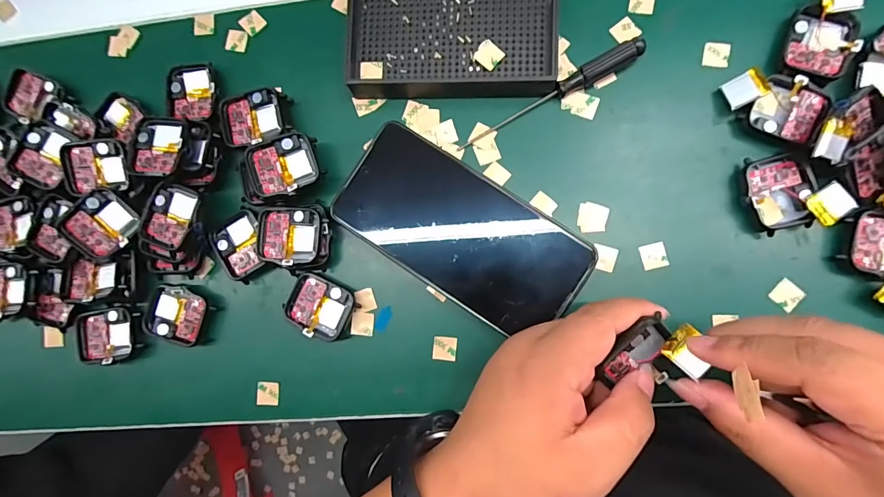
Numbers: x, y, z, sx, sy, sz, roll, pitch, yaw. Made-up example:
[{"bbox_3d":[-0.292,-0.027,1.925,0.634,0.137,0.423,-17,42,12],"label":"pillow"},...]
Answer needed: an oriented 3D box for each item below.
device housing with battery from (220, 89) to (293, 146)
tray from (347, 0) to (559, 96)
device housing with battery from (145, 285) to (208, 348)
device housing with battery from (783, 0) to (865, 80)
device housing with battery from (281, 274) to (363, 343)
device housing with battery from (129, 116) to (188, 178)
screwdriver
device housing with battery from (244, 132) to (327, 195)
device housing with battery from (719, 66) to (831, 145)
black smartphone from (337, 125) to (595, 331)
[{"bbox_3d":[-0.127,-0.089,0.285,0.046,0.016,0.034,-9,85,6],"label":"device housing with battery"},{"bbox_3d":[0.007,-0.152,0.275,0.135,0.021,0.096,1,86,6],"label":"tray"},{"bbox_3d":[-0.185,0.046,0.288,0.041,0.013,0.037,18,89,7],"label":"device housing with battery"},{"bbox_3d":[0.232,-0.132,0.249,0.038,0.016,0.058,13,88,7],"label":"device housing with battery"},{"bbox_3d":[-0.082,0.039,0.278,0.044,0.012,0.037,27,90,7],"label":"device housing with battery"},{"bbox_3d":[-0.191,-0.069,0.276,0.036,0.012,0.043,3,87,6],"label":"device housing with battery"},{"bbox_3d":[0.071,-0.098,0.268,0.129,0.014,0.012,-29,84,4],"label":"screwdriver"},{"bbox_3d":[-0.103,-0.054,0.266,0.044,0.007,0.038,-14,84,-6],"label":"device housing with battery"},{"bbox_3d":[0.203,-0.088,0.252,0.058,0.015,0.036,24,89,7],"label":"device housing with battery"},{"bbox_3d":[0.013,-0.011,0.269,0.160,0.014,0.076,34,90,7],"label":"black smartphone"}]

